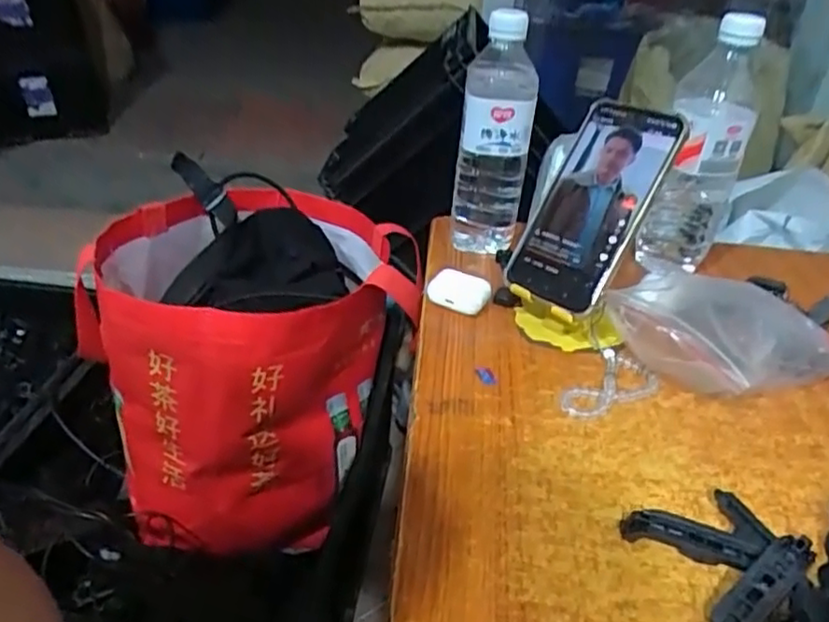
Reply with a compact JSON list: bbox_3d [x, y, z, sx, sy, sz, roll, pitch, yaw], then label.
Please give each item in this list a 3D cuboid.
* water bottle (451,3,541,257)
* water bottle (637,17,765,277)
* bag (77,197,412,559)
[{"bbox_3d":[0.070,-0.145,0.579,0.063,0.204,0.058,5,33,0],"label":"water bottle"},{"bbox_3d":[0.255,-0.138,0.583,0.068,0.214,0.077,19,35,21],"label":"water bottle"},{"bbox_3d":[-0.183,0.051,0.730,0.308,0.296,0.299,-13,36,-24],"label":"bag"}]

